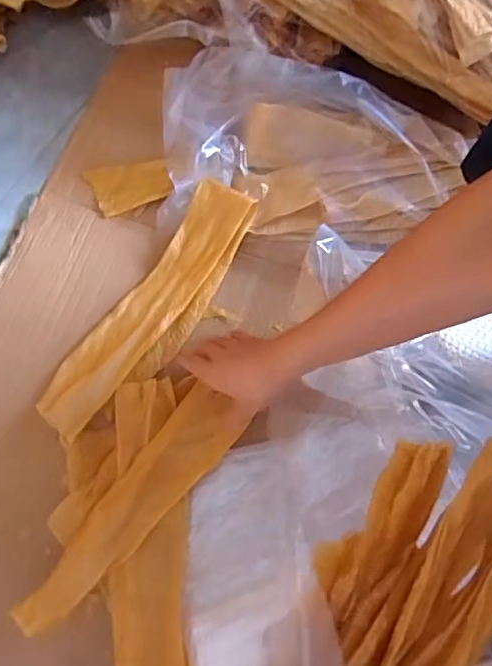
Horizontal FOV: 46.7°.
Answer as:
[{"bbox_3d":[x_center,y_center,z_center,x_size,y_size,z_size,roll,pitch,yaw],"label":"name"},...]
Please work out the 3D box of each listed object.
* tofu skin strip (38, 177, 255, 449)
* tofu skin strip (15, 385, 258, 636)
[{"bbox_3d":[-0.105,-0.030,0.654,0.088,0.040,0.339,32,73,10],"label":"tofu skin strip"},{"bbox_3d":[-0.108,0.167,0.562,0.069,0.011,0.273,37,64,11],"label":"tofu skin strip"}]

